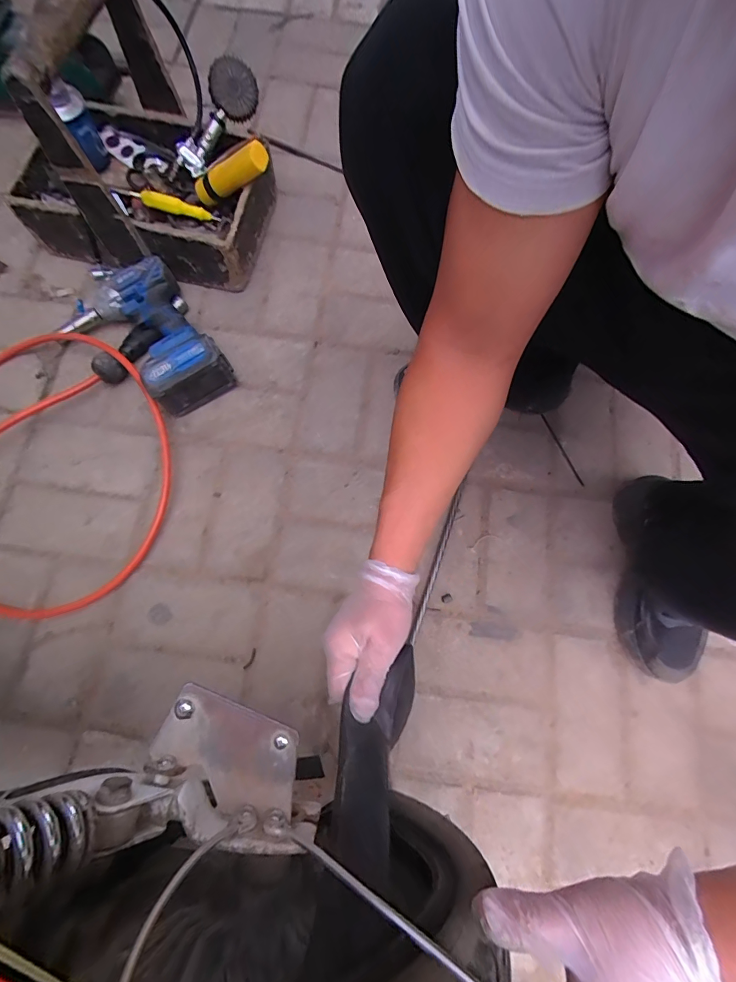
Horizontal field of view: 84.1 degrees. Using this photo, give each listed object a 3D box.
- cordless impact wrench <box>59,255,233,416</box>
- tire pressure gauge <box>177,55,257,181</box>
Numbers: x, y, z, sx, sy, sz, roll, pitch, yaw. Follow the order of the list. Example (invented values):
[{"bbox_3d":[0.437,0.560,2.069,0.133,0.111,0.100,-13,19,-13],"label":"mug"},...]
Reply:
[{"bbox_3d":[-0.332,-0.220,0.614,0.172,0.082,0.224,-33,78,-9],"label":"cordless impact wrench"},{"bbox_3d":[-0.236,-0.572,0.628,0.062,0.064,0.164,38,94,9],"label":"tire pressure gauge"}]

